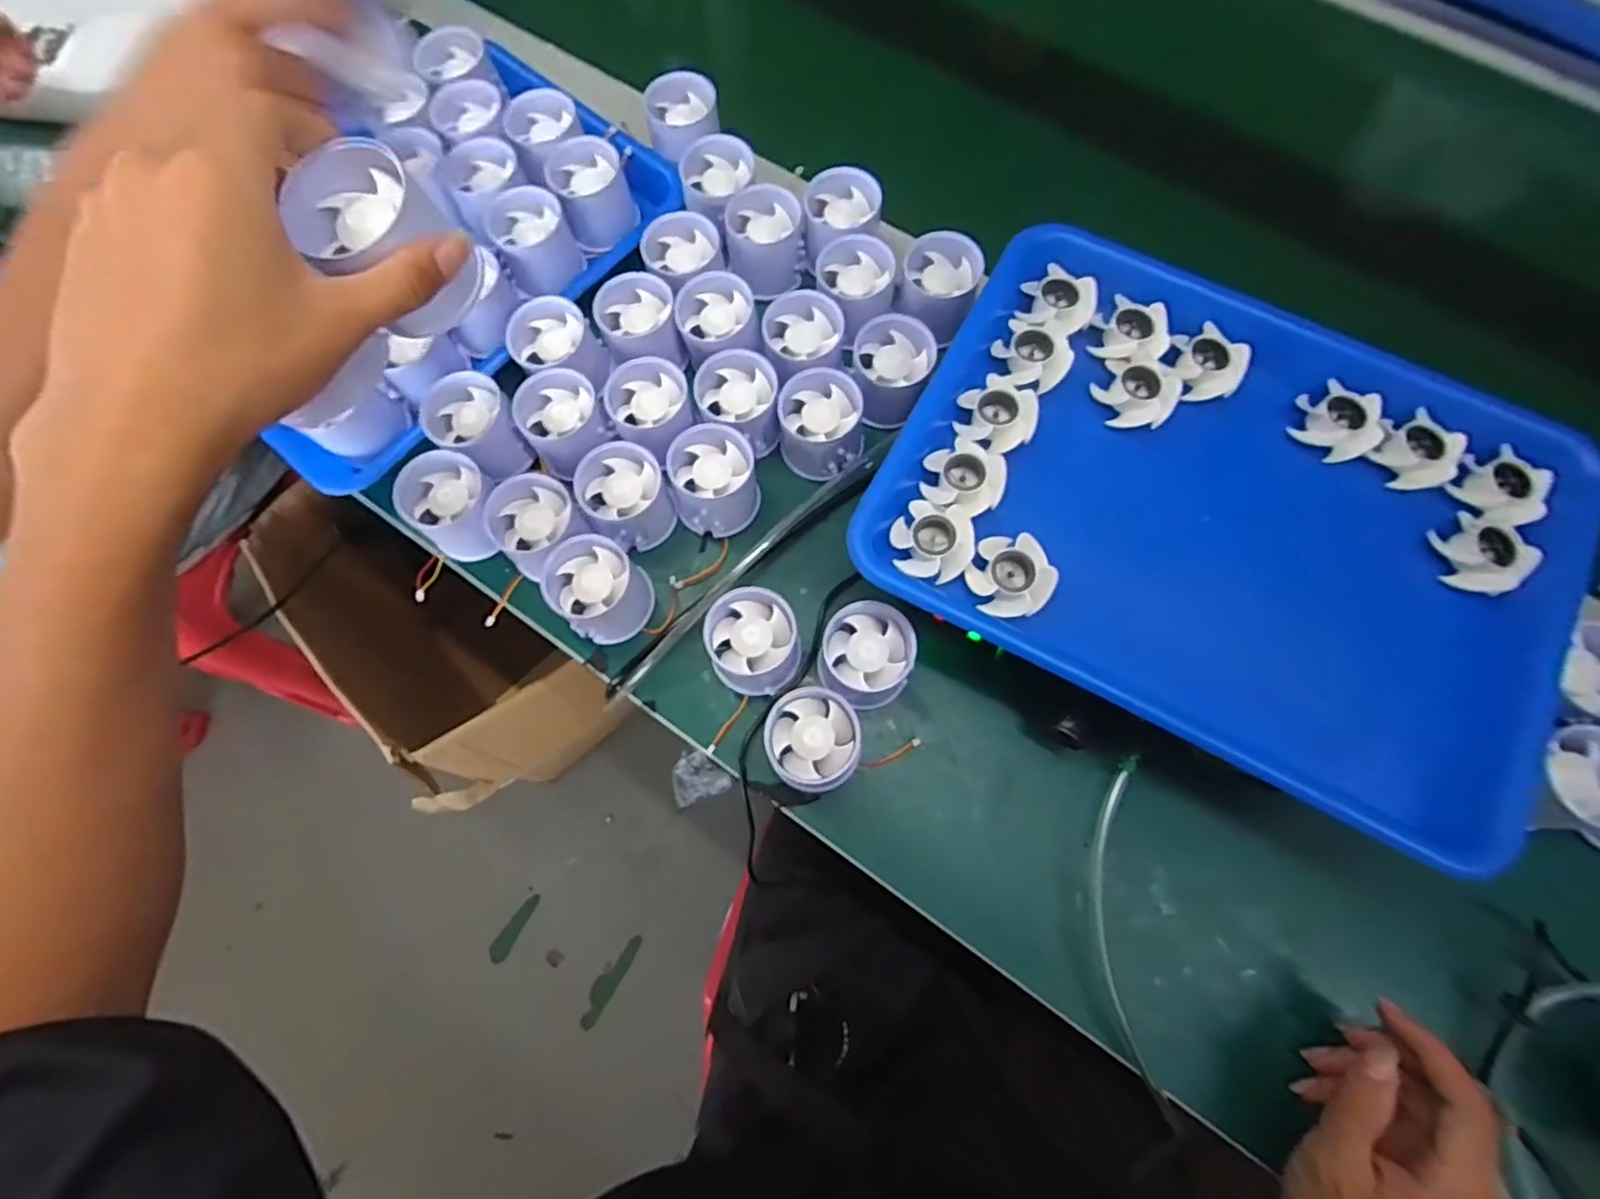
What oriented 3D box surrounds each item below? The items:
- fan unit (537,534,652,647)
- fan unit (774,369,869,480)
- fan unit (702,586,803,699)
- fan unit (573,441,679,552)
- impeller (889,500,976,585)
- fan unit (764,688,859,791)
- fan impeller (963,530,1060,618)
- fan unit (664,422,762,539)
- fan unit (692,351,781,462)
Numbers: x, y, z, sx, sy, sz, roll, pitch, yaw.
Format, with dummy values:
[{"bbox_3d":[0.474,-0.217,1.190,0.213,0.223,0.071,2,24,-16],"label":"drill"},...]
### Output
[{"bbox_3d":[-0.123,-0.006,0.427,0.052,0.048,0.055,0,73,1],"label":"fan unit"},{"bbox_3d":[0.014,-0.110,0.451,0.052,0.054,0.056,0,73,1],"label":"fan unit"},{"bbox_3d":[-0.027,0.026,0.417,0.052,0.048,0.057,0,73,1],"label":"fan unit"},{"bbox_3d":[-0.109,-0.063,0.443,0.051,0.048,0.054,0,73,1],"label":"fan unit"},{"bbox_3d":[0.071,-0.032,0.376,0.043,0.022,0.039,13,74,5],"label":"impeller"},{"bbox_3d":[0.008,0.082,0.401,0.051,0.045,0.055,-17,74,-4],"label":"fan unit"},{"bbox_3d":[0.111,-0.012,0.368,0.043,0.019,0.041,36,77,11],"label":"fan impeller"},{"bbox_3d":[-0.054,-0.074,0.445,0.052,0.051,0.054,0,73,1],"label":"fan unit"},{"bbox_3d":[-0.039,-0.126,0.455,0.052,0.046,0.051,0,73,1],"label":"fan unit"}]

